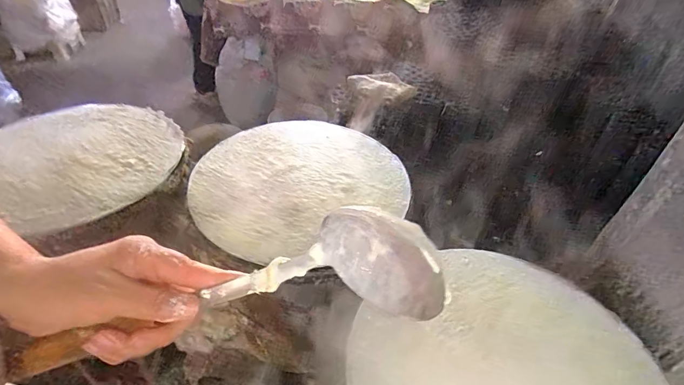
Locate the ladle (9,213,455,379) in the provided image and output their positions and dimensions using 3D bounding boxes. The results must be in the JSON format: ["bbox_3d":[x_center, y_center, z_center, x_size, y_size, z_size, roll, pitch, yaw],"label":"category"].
[{"bbox_3d":[-0.084,0.075,0.276,0.308,0.090,0.064,-13,43,3],"label":"ladle"}]

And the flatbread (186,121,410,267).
[{"bbox_3d":[-0.086,-0.038,0.740,0.373,0.018,0.373,2,42,-2],"label":"flatbread"}]

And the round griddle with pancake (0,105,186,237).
[{"bbox_3d":[-0.487,-0.080,0.748,0.355,0.020,0.326,2,42,-2],"label":"round griddle with pancake"}]

